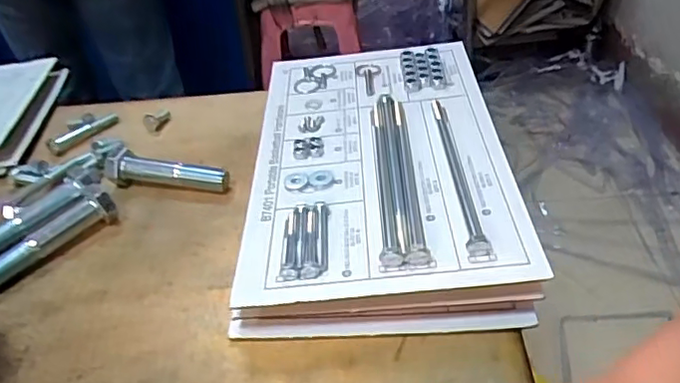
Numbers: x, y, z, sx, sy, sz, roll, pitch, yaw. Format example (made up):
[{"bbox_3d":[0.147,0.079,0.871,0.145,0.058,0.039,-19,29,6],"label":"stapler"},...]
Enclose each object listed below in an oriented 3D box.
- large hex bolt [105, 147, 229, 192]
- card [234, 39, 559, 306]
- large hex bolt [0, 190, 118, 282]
[{"bbox_3d":[-0.173,-0.020,0.596,0.123,0.033,0.024,5,38,14],"label":"large hex bolt"},{"bbox_3d":[0.033,-0.048,0.561,0.224,0.021,0.369,-4,34,4],"label":"card"},{"bbox_3d":[-0.262,0.039,0.535,0.119,0.035,0.027,-33,45,-31],"label":"large hex bolt"}]

